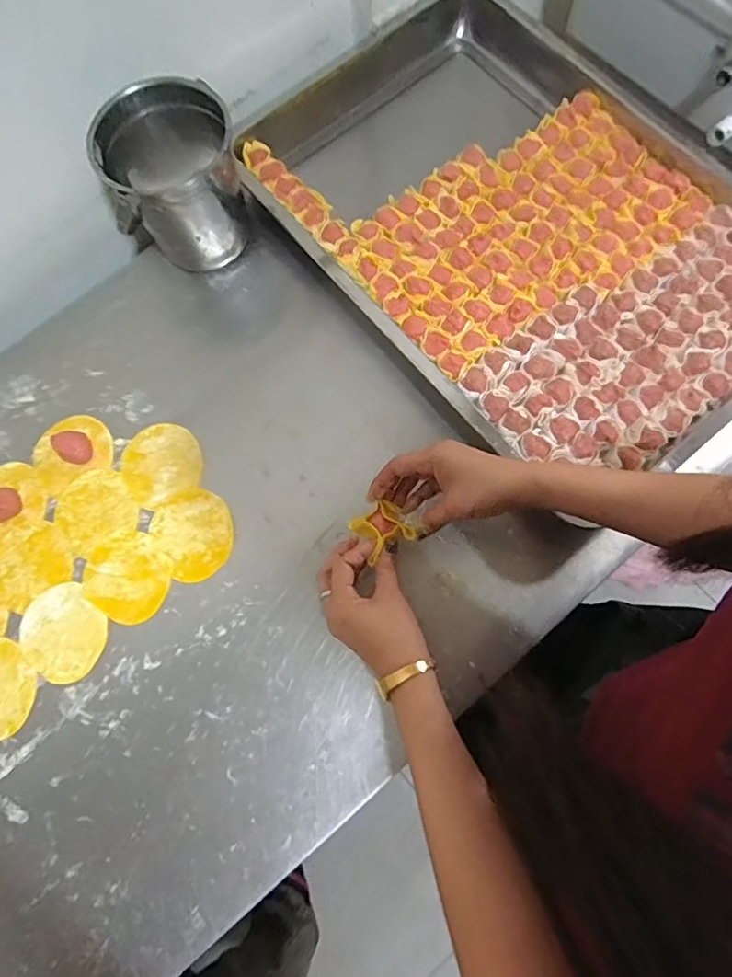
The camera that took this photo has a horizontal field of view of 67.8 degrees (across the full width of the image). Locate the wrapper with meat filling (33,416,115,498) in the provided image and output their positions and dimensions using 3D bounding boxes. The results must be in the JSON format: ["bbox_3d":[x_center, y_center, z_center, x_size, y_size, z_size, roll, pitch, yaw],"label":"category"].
[{"bbox_3d":[-0.307,-0.043,0.565,0.079,0.026,0.071,-27,74,-6],"label":"wrapper with meat filling"}]

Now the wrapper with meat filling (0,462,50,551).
[{"bbox_3d":[-0.370,0.013,0.553,0.084,0.020,0.082,-1,73,2],"label":"wrapper with meat filling"}]

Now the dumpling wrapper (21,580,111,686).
[{"bbox_3d":[-0.291,0.138,0.522,0.075,0.004,0.087,-43,76,-10],"label":"dumpling wrapper"}]

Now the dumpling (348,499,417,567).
[{"bbox_3d":[0.014,0.036,0.478,0.047,0.020,0.042,-32,75,-7],"label":"dumpling"}]

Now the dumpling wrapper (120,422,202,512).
[{"bbox_3d":[-0.213,-0.028,0.567,0.081,0.004,0.080,-1,73,2],"label":"dumpling wrapper"}]

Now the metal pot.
[{"bbox_3d":[-0.196,-0.309,0.579,0.142,0.148,0.112,-19,73,-4],"label":"metal pot"}]

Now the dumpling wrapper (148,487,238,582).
[{"bbox_3d":[-0.173,0.044,0.544,0.082,0.004,0.087,-1,73,2],"label":"dumpling wrapper"}]

